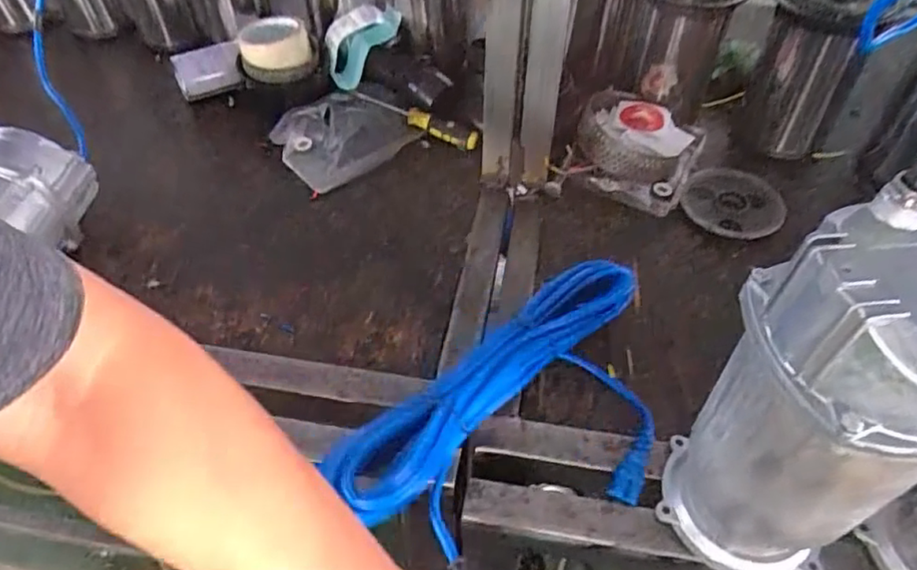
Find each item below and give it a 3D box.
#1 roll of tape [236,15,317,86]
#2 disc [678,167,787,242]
[{"bbox_3d":[-0.250,-0.315,0.831,0.098,0.059,0.084,-5,50,-4],"label":"roll of tape"},{"bbox_3d":[0.328,-0.098,0.744,0.102,0.025,0.108,16,51,10],"label":"disc"}]

